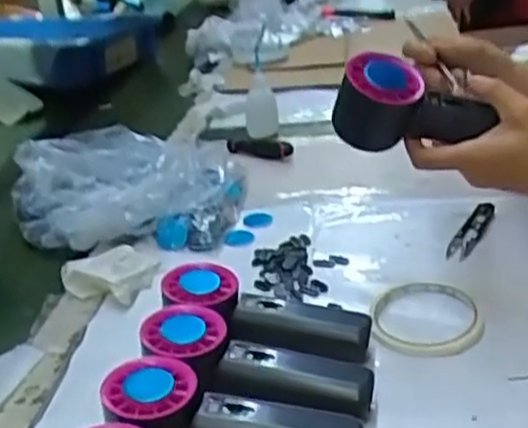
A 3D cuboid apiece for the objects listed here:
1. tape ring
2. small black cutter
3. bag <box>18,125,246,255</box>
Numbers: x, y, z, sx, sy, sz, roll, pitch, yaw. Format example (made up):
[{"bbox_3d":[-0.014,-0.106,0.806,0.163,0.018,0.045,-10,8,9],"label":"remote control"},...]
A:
[{"bbox_3d":[0.123,0.078,0.574,0.082,0.007,0.087,-5,25,3],"label":"tape ring"},{"bbox_3d":[0.191,0.013,0.692,0.023,0.011,0.097,7,28,28],"label":"small black cutter"},{"bbox_3d":[-0.146,-0.028,0.771,0.236,0.084,0.153,-7,25,0],"label":"bag"}]

